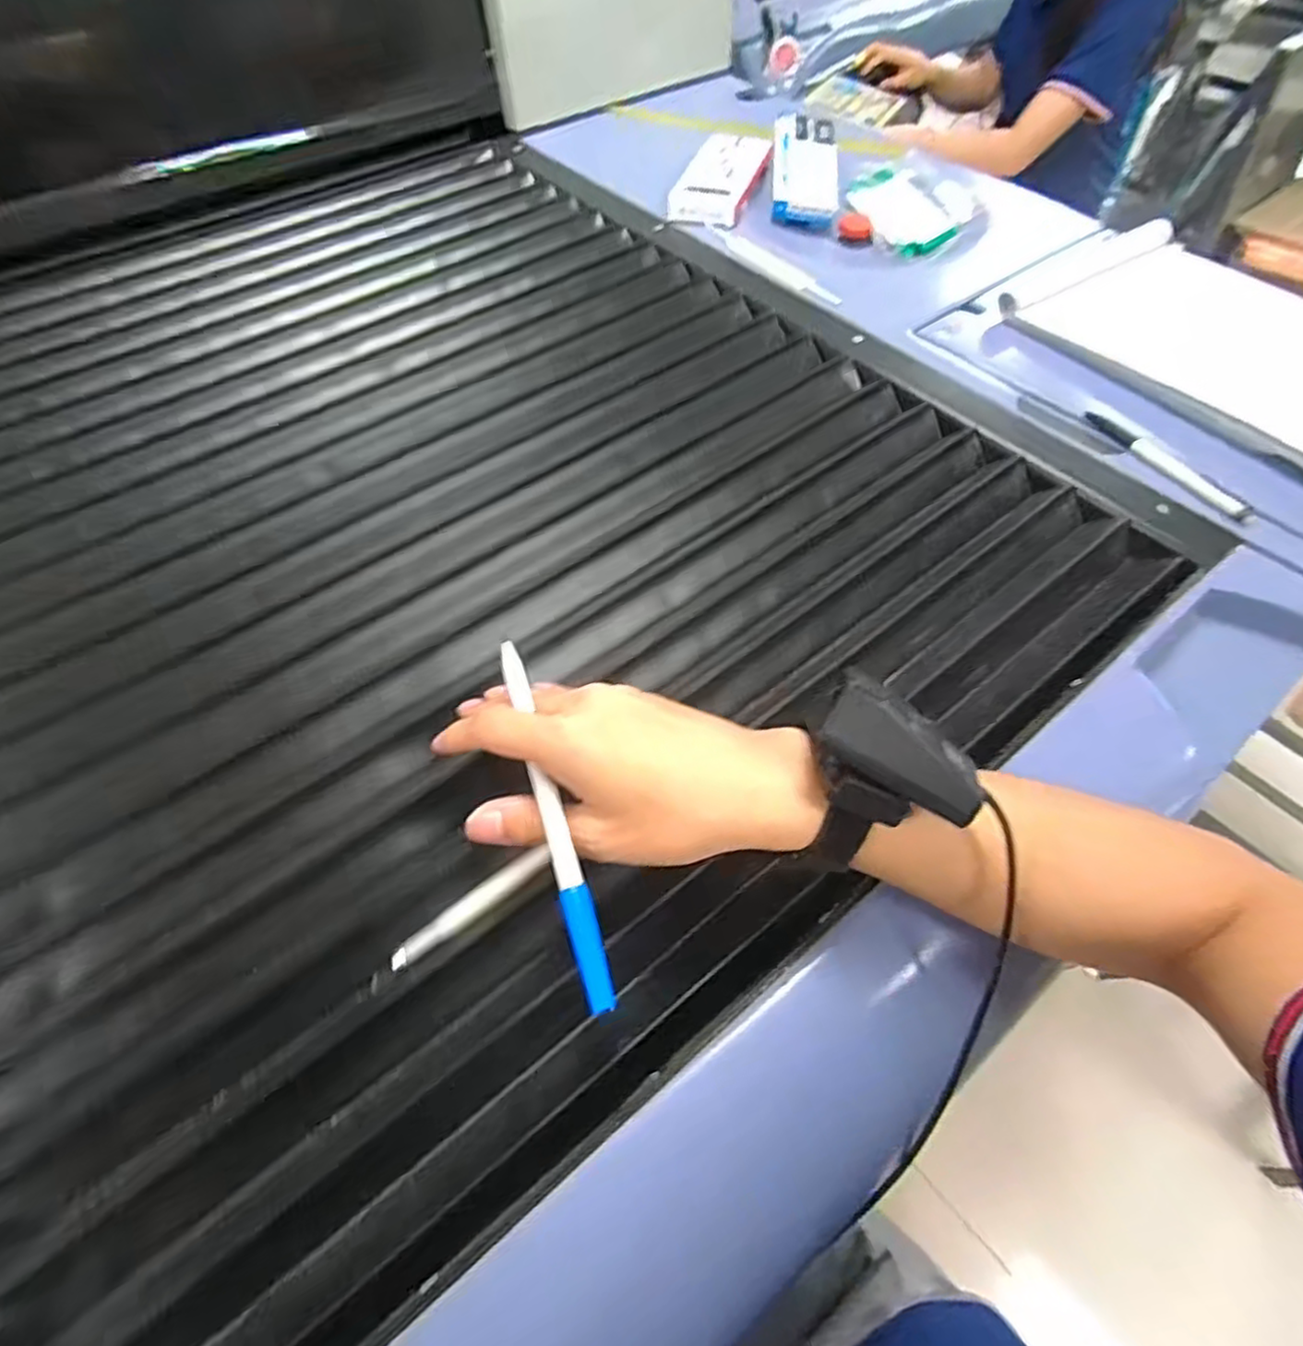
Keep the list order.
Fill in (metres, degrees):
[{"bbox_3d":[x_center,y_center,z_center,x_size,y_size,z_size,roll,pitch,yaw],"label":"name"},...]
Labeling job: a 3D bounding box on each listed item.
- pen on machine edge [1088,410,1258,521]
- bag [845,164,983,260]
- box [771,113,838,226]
[{"bbox_3d":[0.372,-0.153,0.498,0.019,0.011,0.138,-23,59,-14],"label":"pen on machine edge"},{"bbox_3d":[0.291,-0.514,0.751,0.124,0.038,0.183,-2,56,-2],"label":"bag"},{"bbox_3d":[0.171,-0.560,0.763,0.071,0.017,0.166,5,74,2],"label":"box"}]

